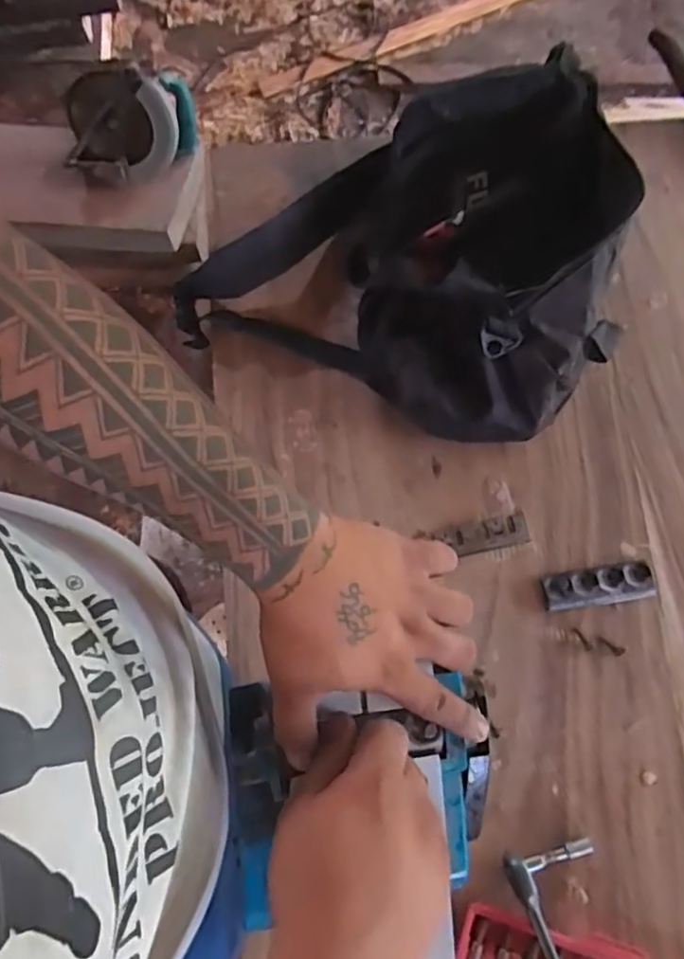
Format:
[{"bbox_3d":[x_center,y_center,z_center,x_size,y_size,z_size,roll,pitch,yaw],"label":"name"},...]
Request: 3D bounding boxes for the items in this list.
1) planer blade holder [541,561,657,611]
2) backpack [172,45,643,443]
[{"bbox_3d":[0.244,0.101,0.600,0.105,0.008,0.034,-8,77,-4],"label":"planer blade holder"},{"bbox_3d":[0.065,-0.235,0.611,0.411,0.123,0.336,16,76,2],"label":"backpack"}]

